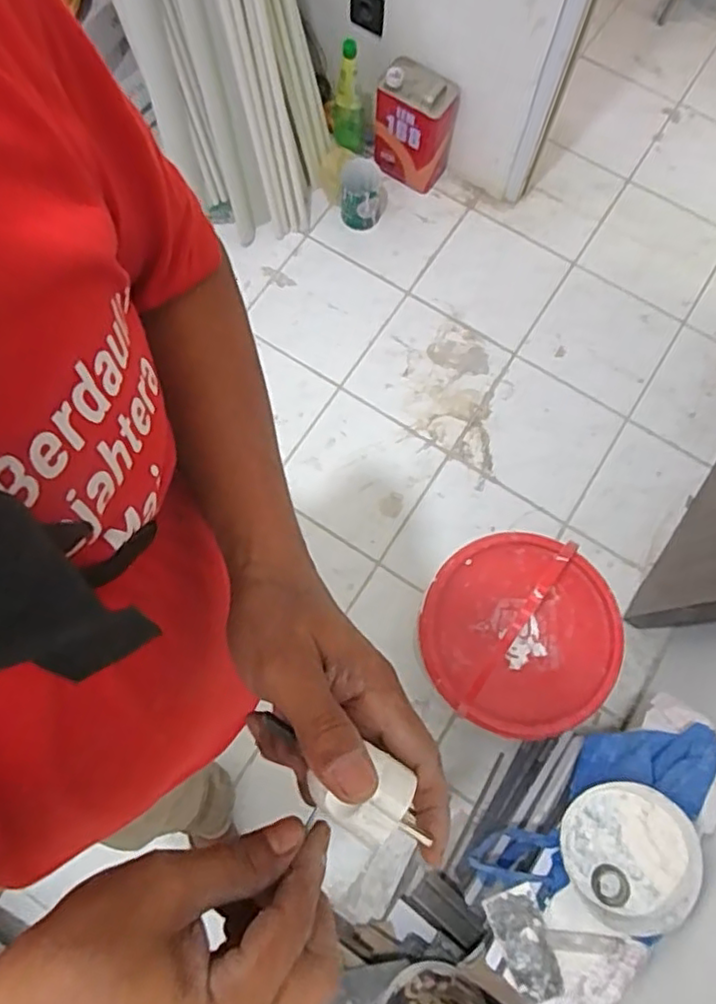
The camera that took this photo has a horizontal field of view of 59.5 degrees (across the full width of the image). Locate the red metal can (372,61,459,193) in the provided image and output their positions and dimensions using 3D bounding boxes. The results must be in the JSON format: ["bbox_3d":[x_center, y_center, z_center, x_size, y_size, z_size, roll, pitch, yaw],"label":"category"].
[{"bbox_3d":[0.137,-0.916,1.549,0.193,0.255,0.109,26,76,6],"label":"red metal can"}]

